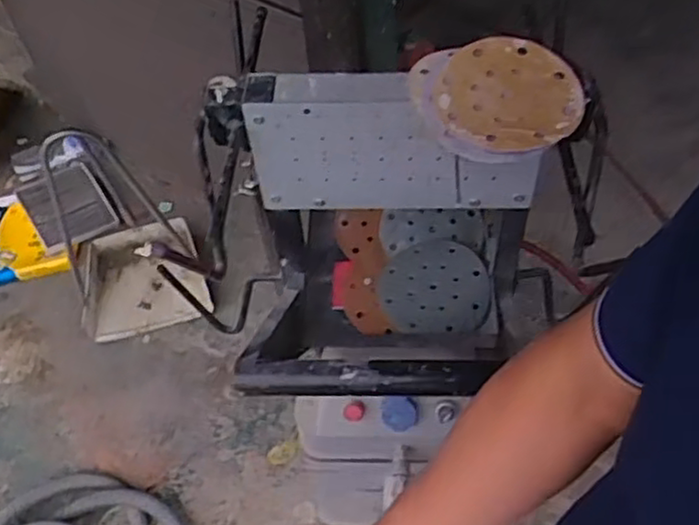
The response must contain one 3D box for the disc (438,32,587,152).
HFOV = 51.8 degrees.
[{"bbox_3d":[0.159,-0.167,0.705,0.132,0.010,0.131,2,61,8],"label":"disc"}]

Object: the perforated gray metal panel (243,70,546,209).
[{"bbox_3d":[0.051,-0.126,0.788,0.305,0.164,0.044,2,51,4],"label":"perforated gray metal panel"}]

